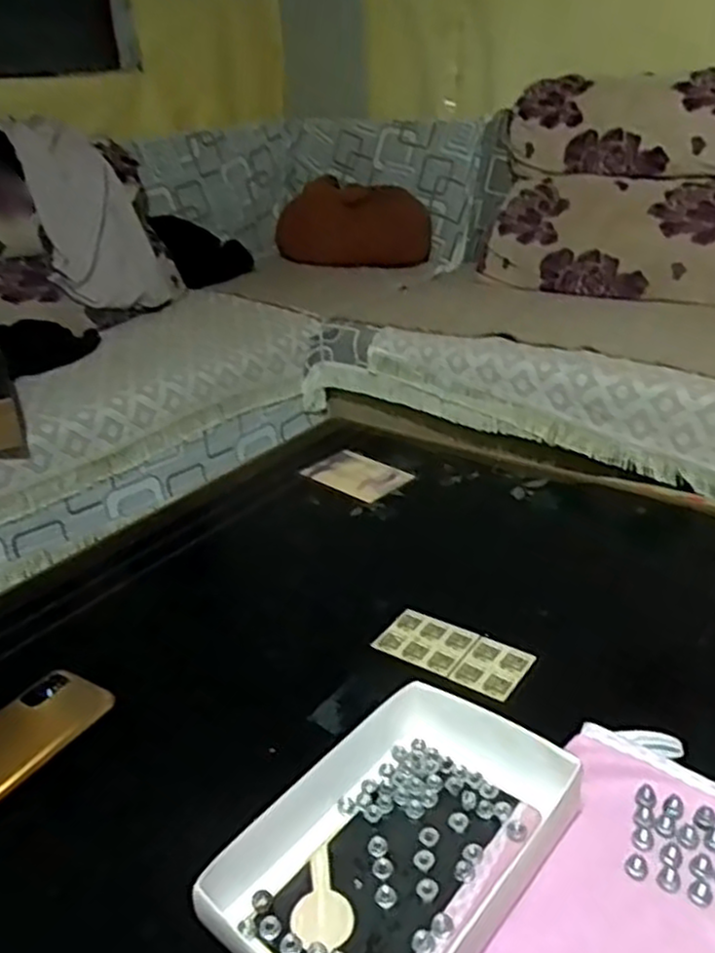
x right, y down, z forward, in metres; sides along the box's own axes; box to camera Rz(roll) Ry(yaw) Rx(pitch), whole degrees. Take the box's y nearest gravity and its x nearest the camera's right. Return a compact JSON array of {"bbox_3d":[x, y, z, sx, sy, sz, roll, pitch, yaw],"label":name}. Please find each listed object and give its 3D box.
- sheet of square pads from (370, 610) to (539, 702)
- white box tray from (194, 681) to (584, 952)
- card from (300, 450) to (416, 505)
[{"bbox_3d":[0.081,0.150,0.642,0.126,0.004,0.062,15,33,33],"label":"sheet of square pads"},{"bbox_3d":[0.029,0.224,0.461,0.139,0.042,0.224,19,35,38],"label":"white box tray"},{"bbox_3d":[-0.002,-0.003,0.941,0.120,0.011,0.088,22,39,37],"label":"card"}]

